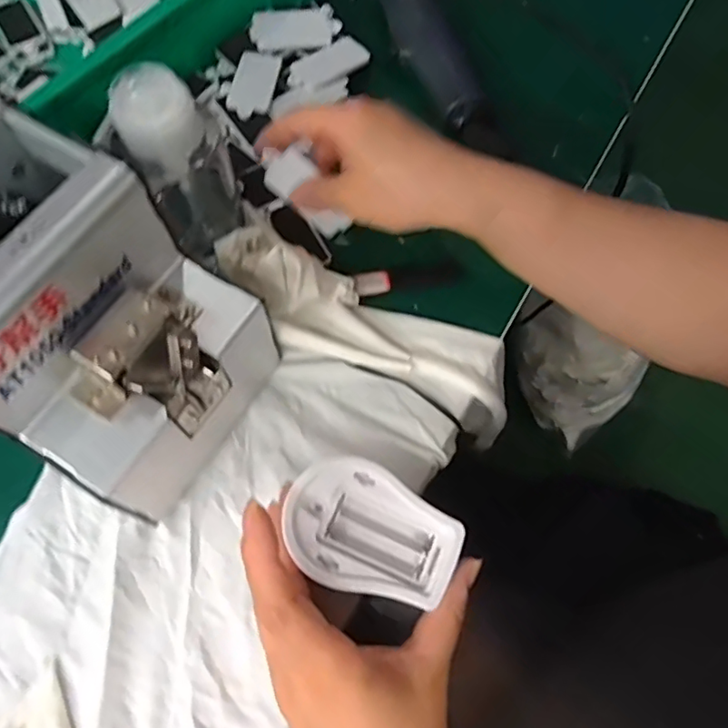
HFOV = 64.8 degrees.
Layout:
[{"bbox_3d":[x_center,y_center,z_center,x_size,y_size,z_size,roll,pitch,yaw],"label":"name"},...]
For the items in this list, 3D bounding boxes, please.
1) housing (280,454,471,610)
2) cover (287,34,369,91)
[{"bbox_3d":[0.003,0.086,0.291,0.085,0.027,0.059,28,71,10],"label":"housing"},{"bbox_3d":[-0.031,-0.242,0.462,0.069,0.005,0.037,-35,71,-14],"label":"cover"}]

